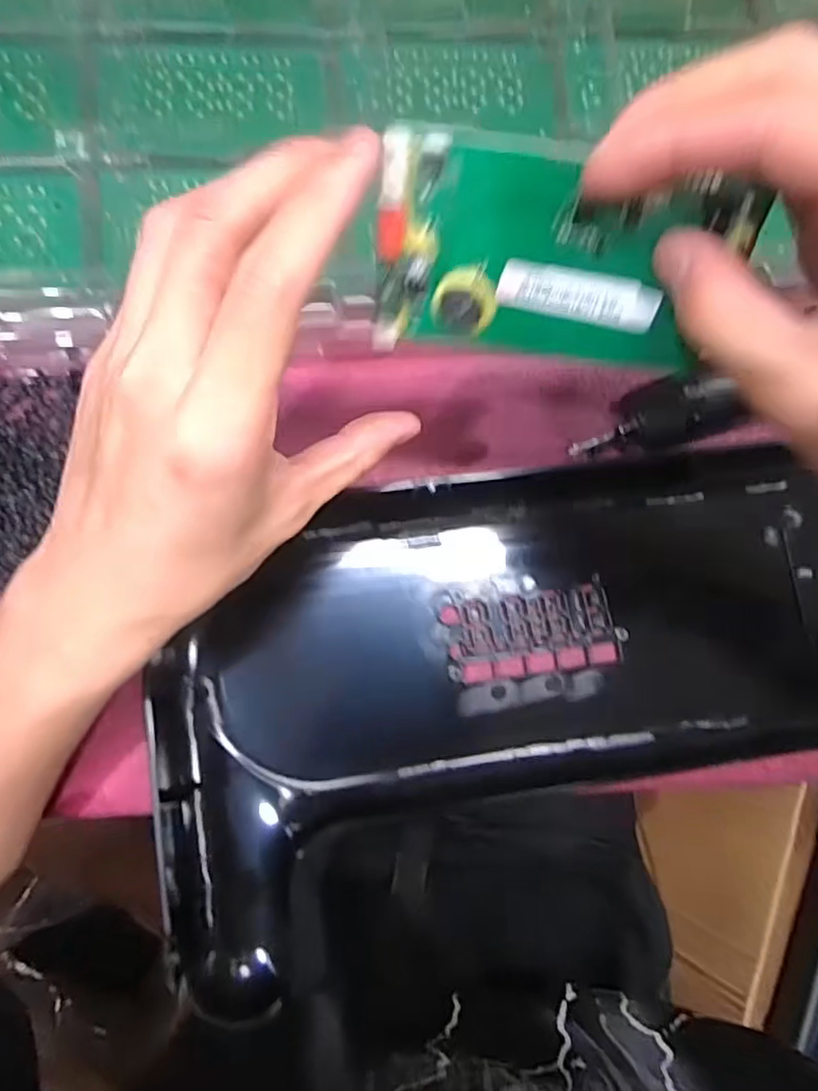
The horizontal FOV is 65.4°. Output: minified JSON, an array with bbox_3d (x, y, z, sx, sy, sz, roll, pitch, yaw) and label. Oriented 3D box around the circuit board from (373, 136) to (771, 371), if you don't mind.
[{"bbox_3d":[0.043,-0.083,0.187,0.103,0.060,0.011,6,46,4],"label":"circuit board"}]

